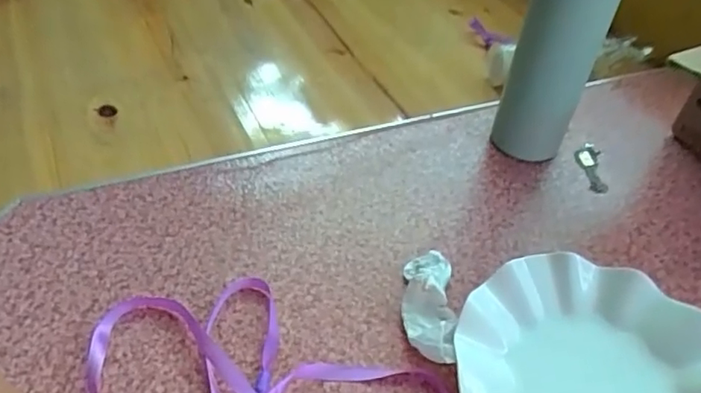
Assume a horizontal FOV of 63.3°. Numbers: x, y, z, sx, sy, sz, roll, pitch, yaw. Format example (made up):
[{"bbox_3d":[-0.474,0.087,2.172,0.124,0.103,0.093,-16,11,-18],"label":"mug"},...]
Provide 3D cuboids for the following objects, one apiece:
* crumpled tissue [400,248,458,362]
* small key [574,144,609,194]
[{"bbox_3d":[0.055,0.073,0.400,0.035,0.025,0.094,8,44,3],"label":"crumpled tissue"},{"bbox_3d":[0.230,-0.029,0.544,0.026,0.006,0.068,9,44,3],"label":"small key"}]

